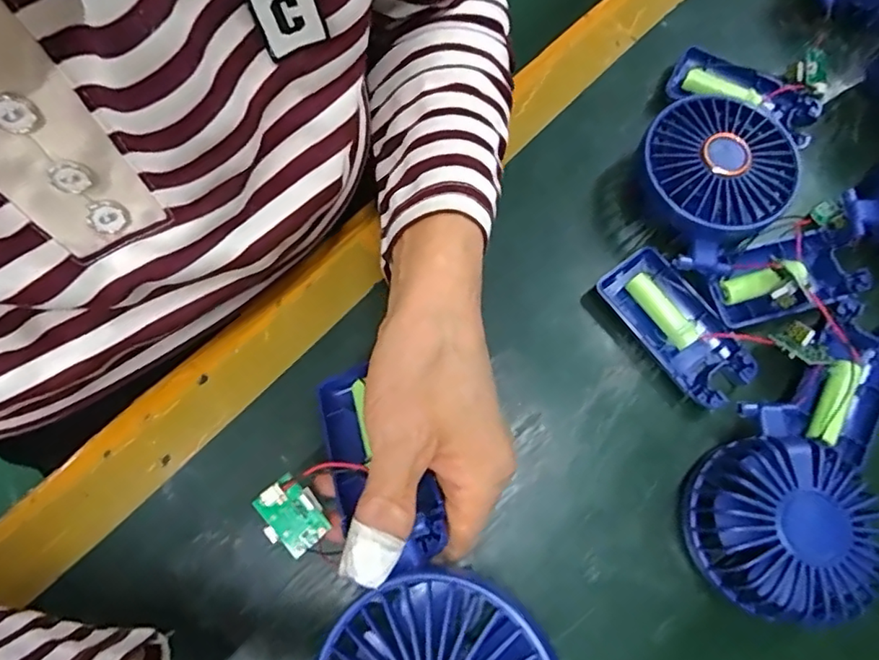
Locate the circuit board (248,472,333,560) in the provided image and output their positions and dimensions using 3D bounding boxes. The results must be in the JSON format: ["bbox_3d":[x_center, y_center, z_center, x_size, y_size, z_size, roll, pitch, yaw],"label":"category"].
[{"bbox_3d":[-0.063,0.078,0.238,0.024,0.009,0.029,-35,80,-11],"label":"circuit board"}]

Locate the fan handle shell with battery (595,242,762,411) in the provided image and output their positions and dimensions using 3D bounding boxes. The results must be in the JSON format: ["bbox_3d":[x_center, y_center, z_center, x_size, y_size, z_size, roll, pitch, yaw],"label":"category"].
[{"bbox_3d":[0.133,-0.001,0.327,0.044,0.019,0.093,-36,77,-10],"label":"fan handle shell with battery"}]

